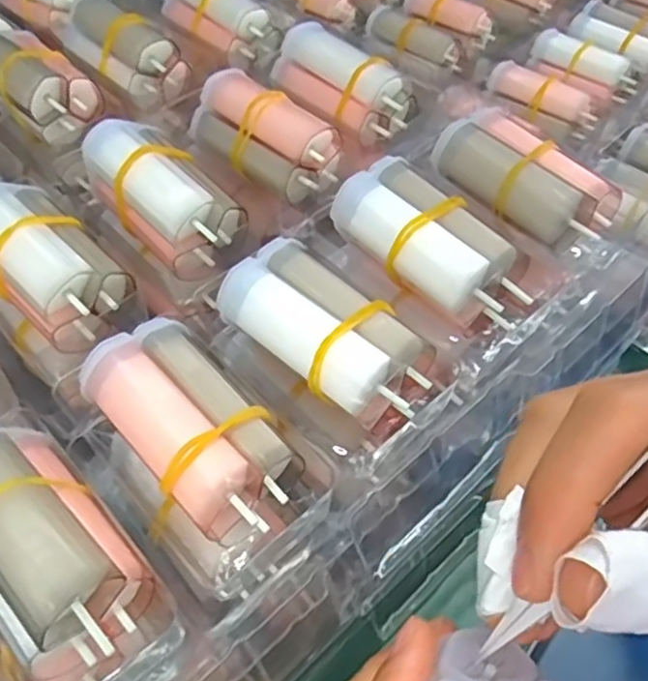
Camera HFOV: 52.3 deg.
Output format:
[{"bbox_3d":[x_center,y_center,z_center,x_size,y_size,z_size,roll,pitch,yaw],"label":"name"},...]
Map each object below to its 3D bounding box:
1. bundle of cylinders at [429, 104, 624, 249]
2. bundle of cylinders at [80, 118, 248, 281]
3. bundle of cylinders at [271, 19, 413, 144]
[{"bbox_3d":[0.073,-0.061,0.244,0.028,0.018,0.067,-34,58,-22],"label":"bundle of cylinders"},{"bbox_3d":[-0.062,-0.058,0.248,0.036,0.023,0.069,-38,76,-25],"label":"bundle of cylinders"},{"bbox_3d":[0.007,-0.117,0.293,0.031,0.025,0.065,-35,58,-23],"label":"bundle of cylinders"}]

